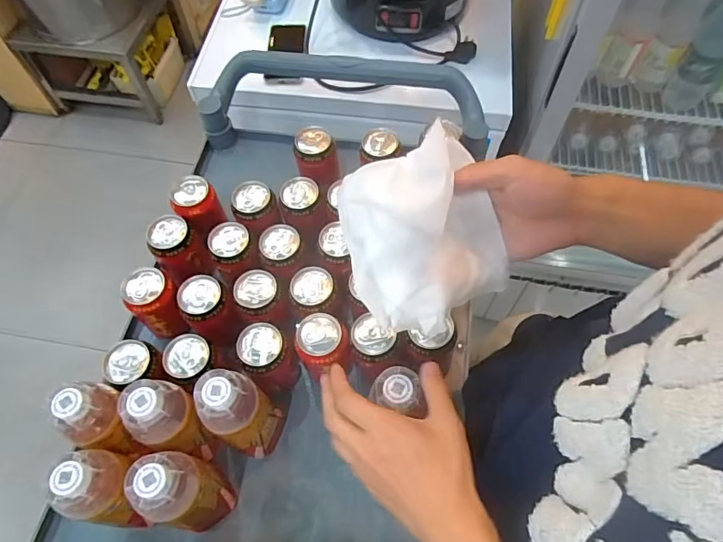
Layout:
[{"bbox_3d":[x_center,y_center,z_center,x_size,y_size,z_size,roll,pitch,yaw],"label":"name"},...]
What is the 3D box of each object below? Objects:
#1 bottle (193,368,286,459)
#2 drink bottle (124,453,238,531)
[{"bbox_3d":[-0.135,0.164,0.550,0.058,0.168,0.063,0,62,1],"label":"bottle"},{"bbox_3d":[-0.182,0.234,0.507,0.057,0.167,0.065,2,62,2],"label":"drink bottle"}]

